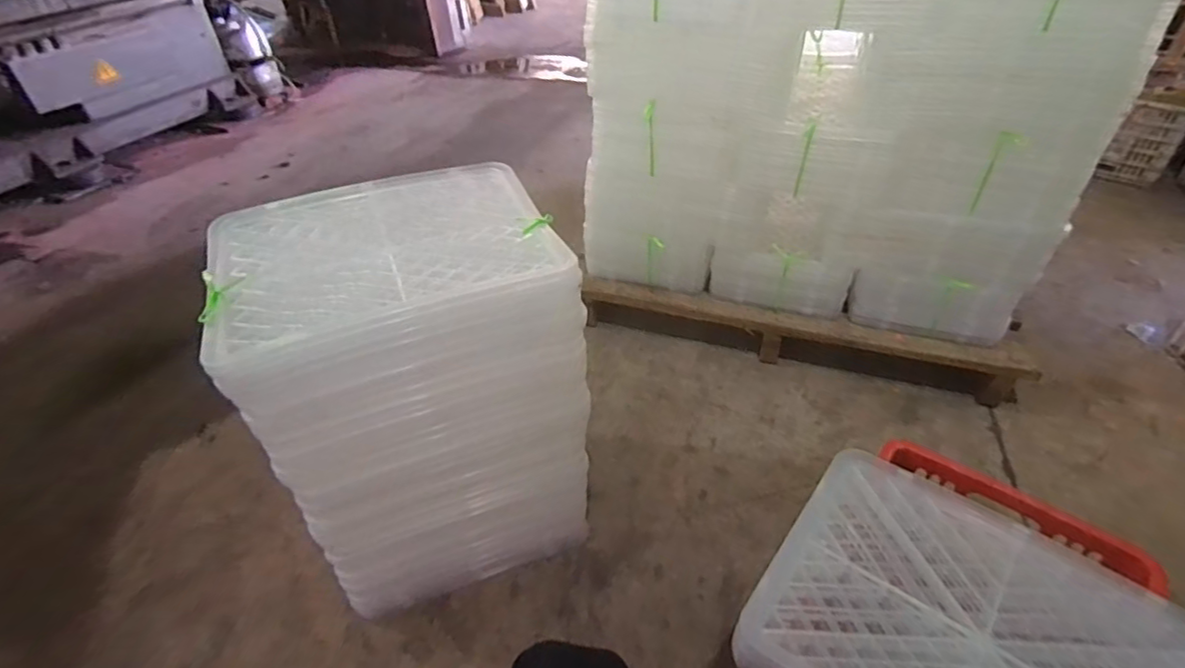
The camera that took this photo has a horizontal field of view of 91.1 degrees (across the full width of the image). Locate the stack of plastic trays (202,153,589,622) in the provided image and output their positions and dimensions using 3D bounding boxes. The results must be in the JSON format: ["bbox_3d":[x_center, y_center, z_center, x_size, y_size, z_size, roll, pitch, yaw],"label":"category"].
[{"bbox_3d":[-0.255,0.108,0.955,0.424,0.614,0.325,-16,42,-15],"label":"stack of plastic trays"}]

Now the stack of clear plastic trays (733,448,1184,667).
[{"bbox_3d":[0.418,0.340,0.627,0.431,0.055,0.341,28,49,31],"label":"stack of clear plastic trays"}]

